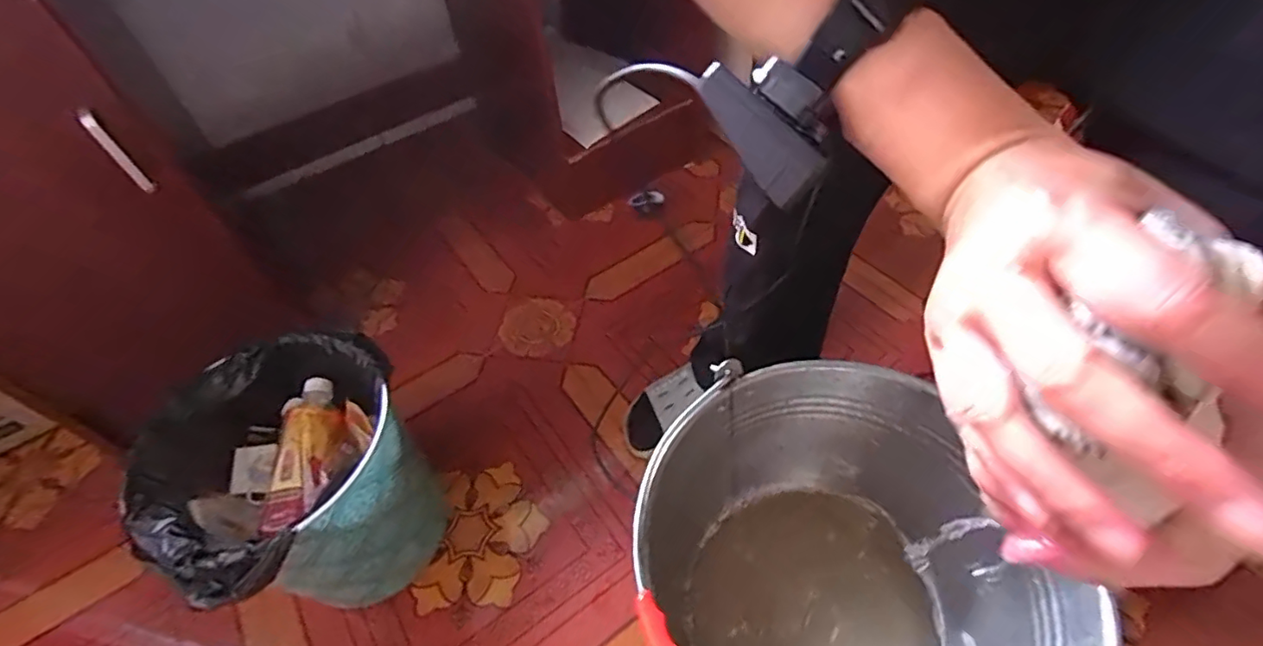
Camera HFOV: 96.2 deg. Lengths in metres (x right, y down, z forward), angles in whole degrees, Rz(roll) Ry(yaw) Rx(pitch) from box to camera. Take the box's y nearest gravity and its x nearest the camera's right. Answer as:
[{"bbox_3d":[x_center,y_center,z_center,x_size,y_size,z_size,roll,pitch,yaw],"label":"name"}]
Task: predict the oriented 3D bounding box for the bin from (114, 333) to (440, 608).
[{"bbox_3d":[-0.360,0.185,0.658,0.243,0.270,0.243,-2,51,3],"label":"bin"}]

